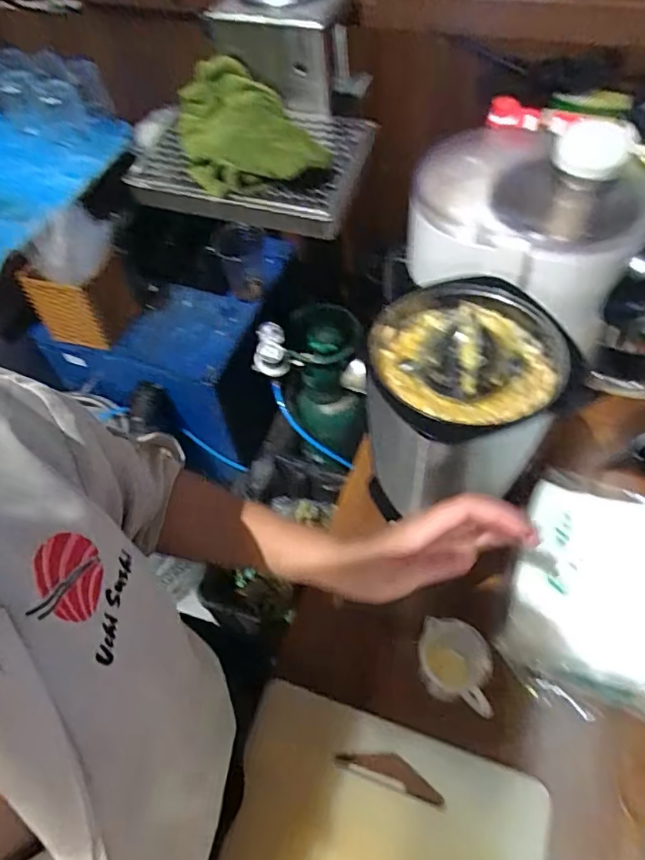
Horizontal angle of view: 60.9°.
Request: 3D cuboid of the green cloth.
[{"bbox_3d":[-0.084,-0.323,0.578,0.134,0.050,0.204,-15,55,-5],"label":"green cloth"}]

